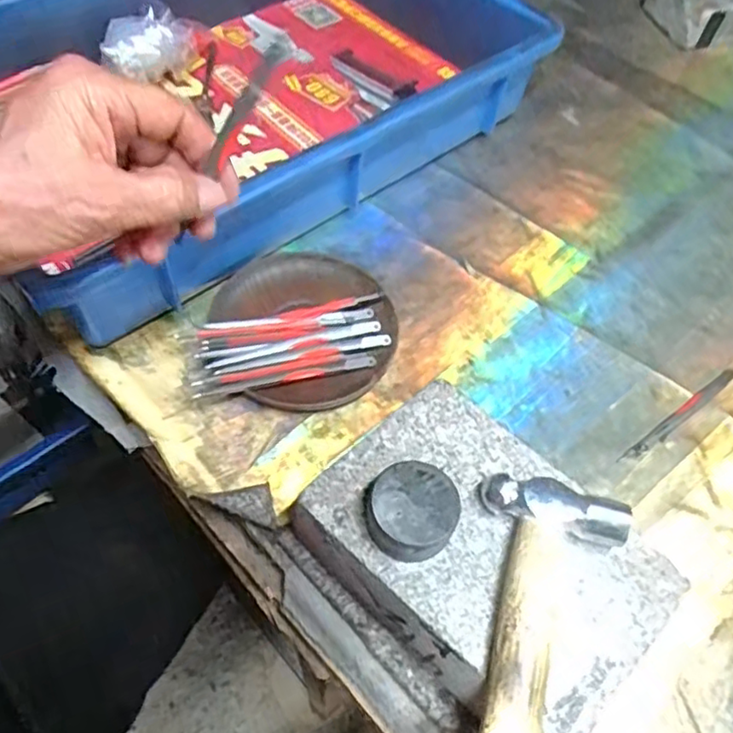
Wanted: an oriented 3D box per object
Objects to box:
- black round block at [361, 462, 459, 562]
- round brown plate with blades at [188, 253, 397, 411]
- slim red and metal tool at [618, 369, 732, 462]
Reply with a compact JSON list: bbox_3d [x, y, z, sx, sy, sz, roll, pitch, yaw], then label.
[{"bbox_3d":[0.019,0.062,0.268,0.036,0.022,0.036,2,58,-4],"label":"black round block"},{"bbox_3d":[-0.041,-0.027,0.390,0.114,0.018,0.111,4,57,-2],"label":"round brown plate with blades"},{"bbox_3d":[0.192,0.029,0.382,0.109,0.005,0.008,-32,64,-22],"label":"slim red and metal tool"}]

